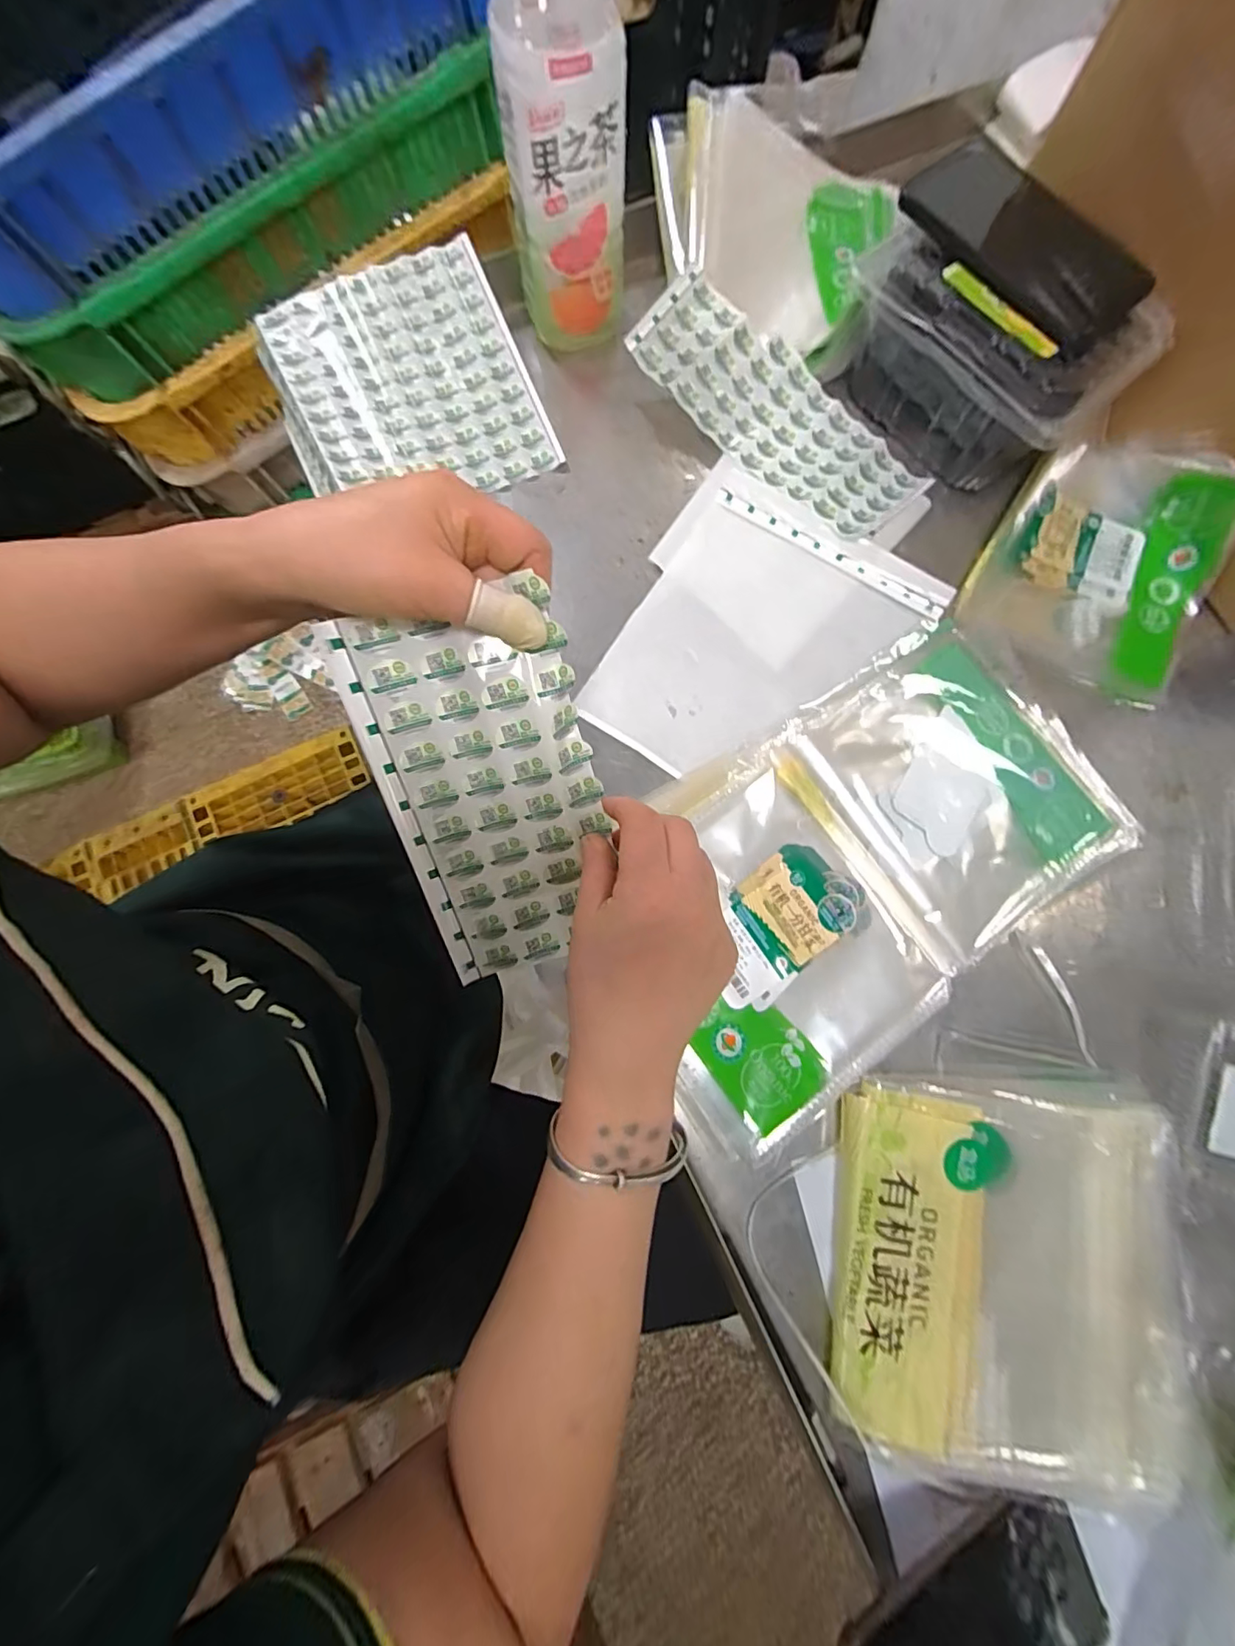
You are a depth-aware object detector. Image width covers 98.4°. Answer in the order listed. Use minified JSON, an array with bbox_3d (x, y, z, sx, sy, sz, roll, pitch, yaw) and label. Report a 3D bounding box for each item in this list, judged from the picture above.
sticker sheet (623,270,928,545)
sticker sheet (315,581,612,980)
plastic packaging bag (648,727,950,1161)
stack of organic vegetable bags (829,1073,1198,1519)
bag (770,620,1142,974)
[{"bbox_3d":[0.135,-0.350,0.449,0.262,0.032,0.102,42,81,7],"label":"sticker sheet"},{"bbox_3d":[-0.066,-0.011,0.289,0.109,0.011,0.200,-14,111,0],"label":"sticker sheet"},{"bbox_3d":[0.107,0.073,0.380,0.182,0.018,0.237,-29,80,-6],"label":"plastic packaging bag"},{"bbox_3d":[0.243,0.271,0.326,0.211,0.021,0.212,6,79,1],"label":"stack of organic vegetable bags"},{"bbox_3d":[0.254,-0.030,0.393,0.197,0.011,0.205,-33,81,-7],"label":"bag"}]

